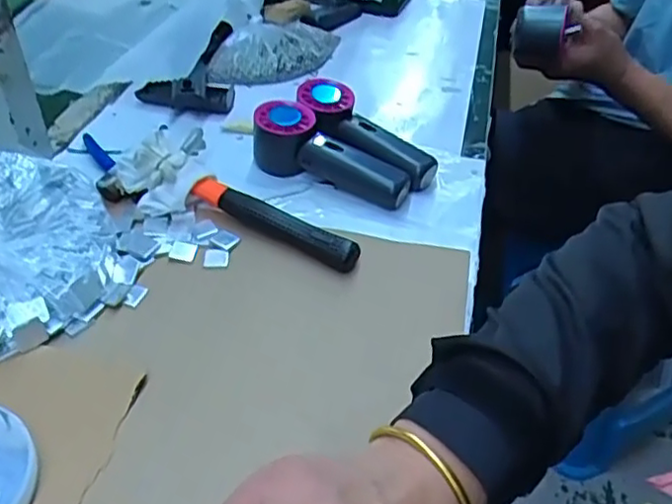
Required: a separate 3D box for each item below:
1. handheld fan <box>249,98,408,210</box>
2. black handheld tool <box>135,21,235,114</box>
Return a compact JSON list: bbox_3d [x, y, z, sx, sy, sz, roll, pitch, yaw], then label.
[{"bbox_3d":[-0.005,-0.088,0.606,0.155,0.052,0.057,26,46,22],"label":"handheld fan"},{"bbox_3d":[-0.168,-0.217,0.755,0.101,0.023,0.198,-1,42,-6],"label":"black handheld tool"}]

